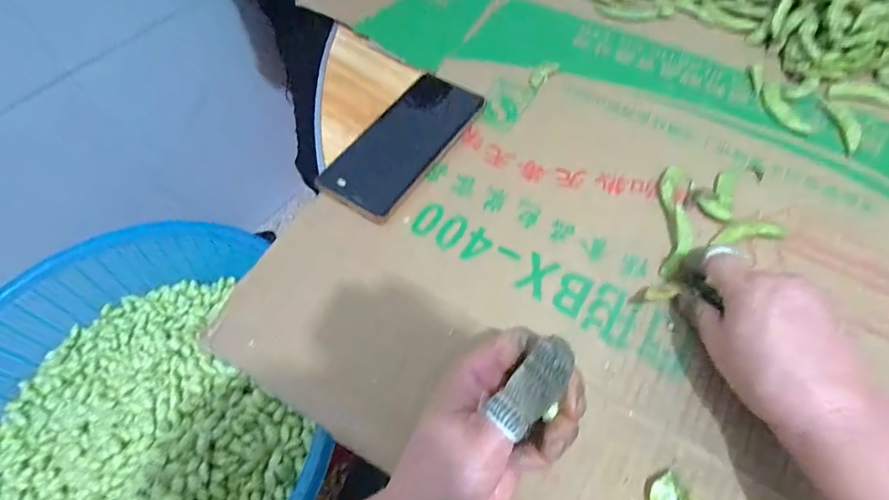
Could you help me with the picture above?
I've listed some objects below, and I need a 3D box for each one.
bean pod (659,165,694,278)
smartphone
[{"bbox_3d":[0.185,-0.027,0.369,0.021,0.011,0.106,9,61,8],"label":"bean pod"},{"bbox_3d":[-0.037,-0.097,0.419,0.072,0.015,0.166,29,66,18],"label":"smartphone"}]

